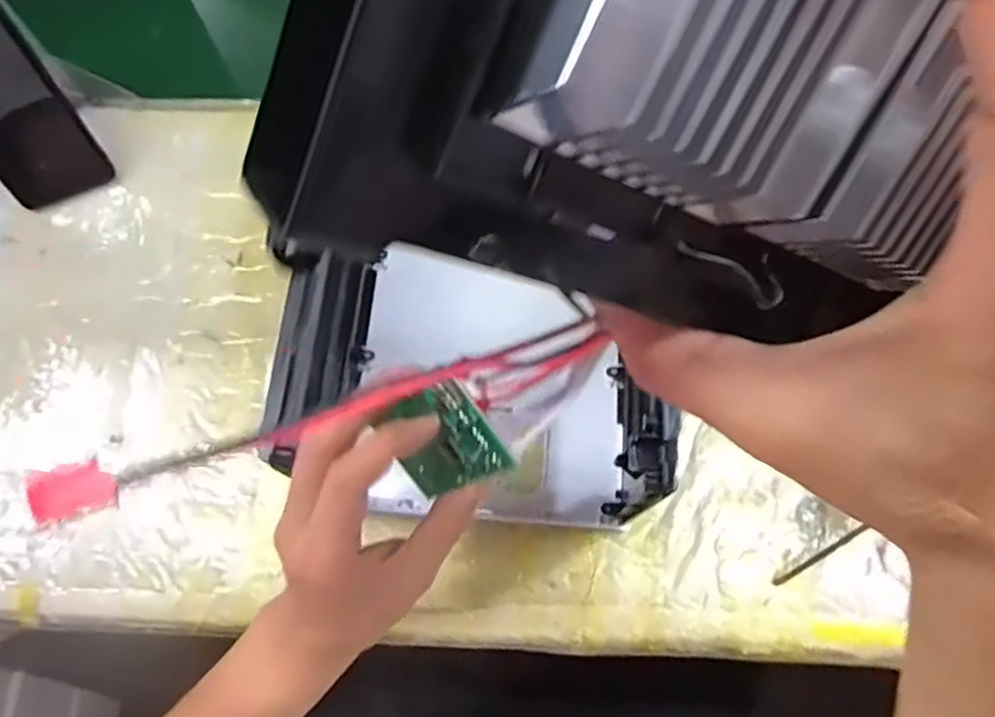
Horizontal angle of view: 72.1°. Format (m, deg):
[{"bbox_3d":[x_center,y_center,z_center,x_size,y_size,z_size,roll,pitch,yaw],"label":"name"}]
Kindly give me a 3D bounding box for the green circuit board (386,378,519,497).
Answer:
[{"bbox_3d":[-0.027,0.039,0.325,0.050,0.073,0.009,53,48,-6],"label":"green circuit board"}]

